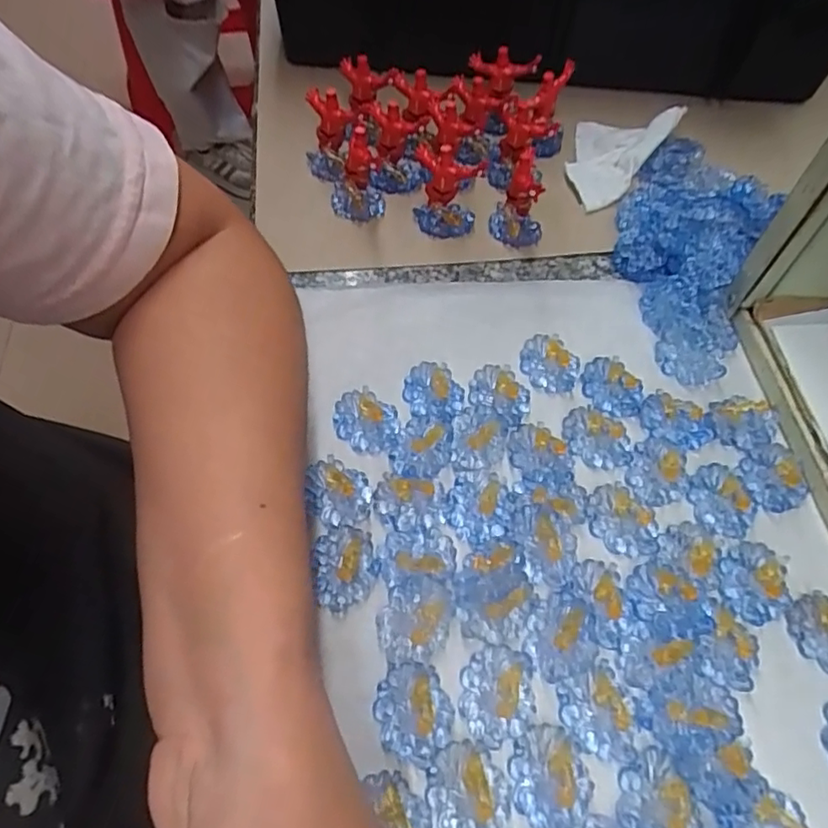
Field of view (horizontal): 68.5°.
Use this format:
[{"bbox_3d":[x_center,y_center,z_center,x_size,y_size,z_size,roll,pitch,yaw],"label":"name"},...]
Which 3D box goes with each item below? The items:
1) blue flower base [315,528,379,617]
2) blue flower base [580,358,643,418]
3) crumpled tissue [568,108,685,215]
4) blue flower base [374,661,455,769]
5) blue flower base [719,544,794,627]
[{"bbox_3d":[-0.031,0.069,0.274,0.027,0.007,0.037,-4,59,-7],"label":"blue flower base"},{"bbox_3d":[0.108,-0.015,0.328,0.035,0.005,0.026,40,64,18],"label":"blue flower base"},{"bbox_3d":[0.133,-0.179,0.416,0.055,0.027,0.097,33,62,14],"label":"crumpled tissue"},{"bbox_3d":[0.000,0.120,0.246,0.031,0.007,0.035,10,58,1],"label":"blue flower base"},{"bbox_3d":[0.155,0.077,0.277,0.029,0.004,0.036,7,58,-1],"label":"blue flower base"}]

